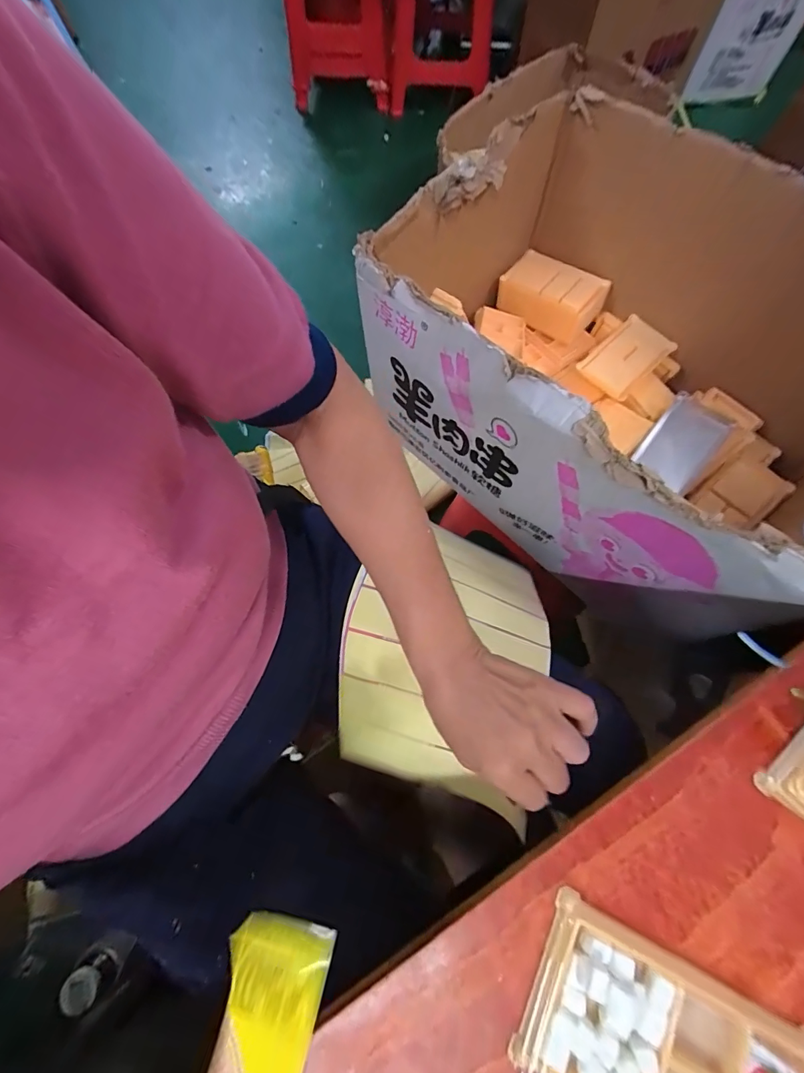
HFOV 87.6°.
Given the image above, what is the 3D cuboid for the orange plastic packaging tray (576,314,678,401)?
[{"bbox_3d":[0.322,-0.260,0.603,0.131,0.023,0.082,-43,76,-13],"label":"orange plastic packaging tray"}]

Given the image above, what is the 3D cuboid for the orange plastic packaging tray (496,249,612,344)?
[{"bbox_3d":[0.227,-0.369,0.649,0.147,0.059,0.082,36,75,12],"label":"orange plastic packaging tray"}]

